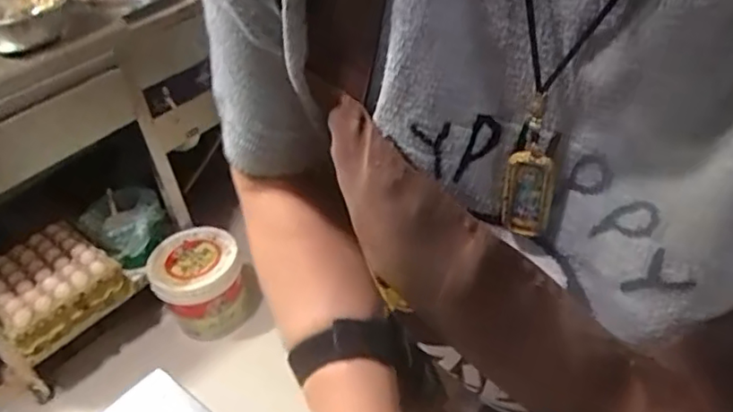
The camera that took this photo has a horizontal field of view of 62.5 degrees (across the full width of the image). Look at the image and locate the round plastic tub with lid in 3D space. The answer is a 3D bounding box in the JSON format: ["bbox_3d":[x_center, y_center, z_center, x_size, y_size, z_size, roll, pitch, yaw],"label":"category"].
[{"bbox_3d":[-0.437,0.218,1.657,0.250,0.261,0.205,-26,43,-21],"label":"round plastic tub with lid"}]

